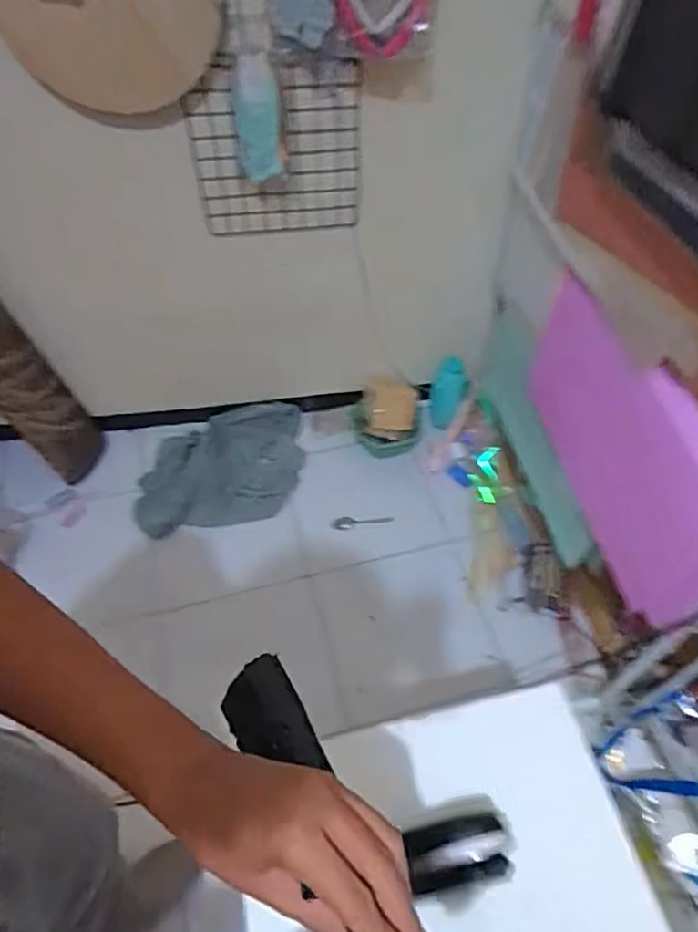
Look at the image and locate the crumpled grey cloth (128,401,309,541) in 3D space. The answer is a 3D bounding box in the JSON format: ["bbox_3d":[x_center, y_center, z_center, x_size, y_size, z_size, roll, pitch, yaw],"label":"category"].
[{"bbox_3d":[-0.366,0.003,1.745,0.472,0.062,0.344,-10,75,-9],"label":"crumpled grey cloth"}]

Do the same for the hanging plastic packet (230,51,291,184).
[{"bbox_3d":[-0.173,-0.655,1.155,0.090,0.269,0.034,-8,74,0],"label":"hanging plastic packet"}]

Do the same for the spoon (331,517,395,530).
[{"bbox_3d":[0.037,0.156,1.706,0.174,0.019,0.038,-5,53,-5],"label":"spoon"}]

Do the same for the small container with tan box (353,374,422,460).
[{"bbox_3d":[0.113,-0.145,1.795,0.208,0.133,0.194,6,53,4],"label":"small container with tan box"}]

